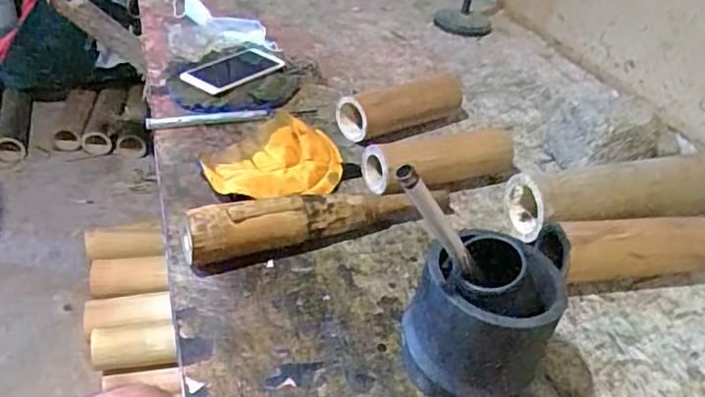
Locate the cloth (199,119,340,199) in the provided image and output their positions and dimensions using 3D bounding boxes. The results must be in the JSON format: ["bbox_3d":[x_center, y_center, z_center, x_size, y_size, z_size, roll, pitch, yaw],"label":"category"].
[{"bbox_3d":[-0.076,-0.040,0.655,0.155,0.045,0.109,-26,49,-38],"label":"cloth"}]

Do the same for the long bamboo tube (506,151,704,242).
[{"bbox_3d":[0.359,-0.011,0.680,0.380,0.071,0.067,-5,38,-21],"label":"long bamboo tube"}]

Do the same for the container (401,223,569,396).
[{"bbox_3d":[0.096,0.088,0.450,0.101,0.123,0.095,19,36,11],"label":"container"}]

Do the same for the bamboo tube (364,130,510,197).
[{"bbox_3d":[0.102,-0.043,0.688,0.183,0.062,0.051,-10,40,-24],"label":"bamboo tube"}]

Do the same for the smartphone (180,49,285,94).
[{"bbox_3d":[-0.166,-0.177,0.827,0.076,0.016,0.146,31,41,24],"label":"smartphone"}]

